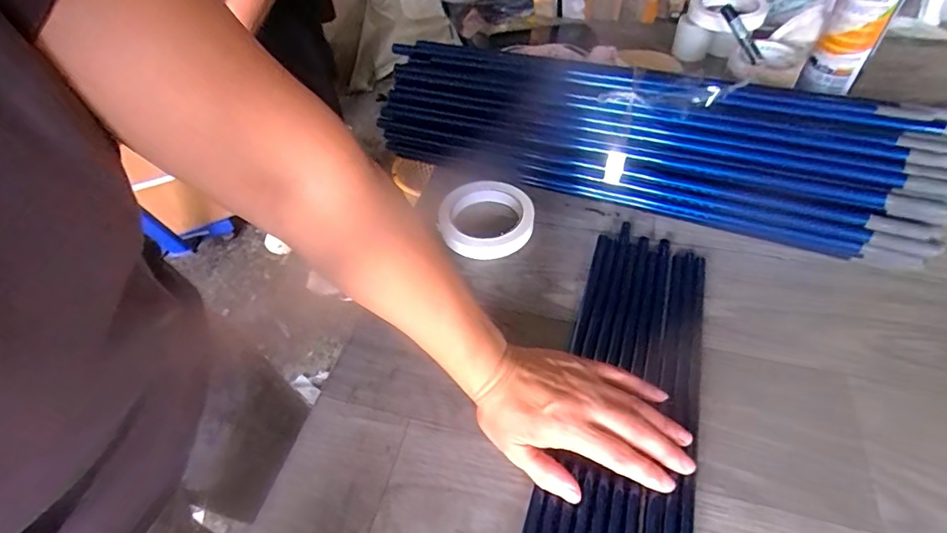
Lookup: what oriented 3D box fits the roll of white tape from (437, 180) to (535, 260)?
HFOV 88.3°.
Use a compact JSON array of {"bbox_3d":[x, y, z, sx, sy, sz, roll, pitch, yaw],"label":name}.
[{"bbox_3d":[0.014,-0.052,0.520,0.097,0.027,0.095,-2,50,3],"label":"roll of white tape"}]

